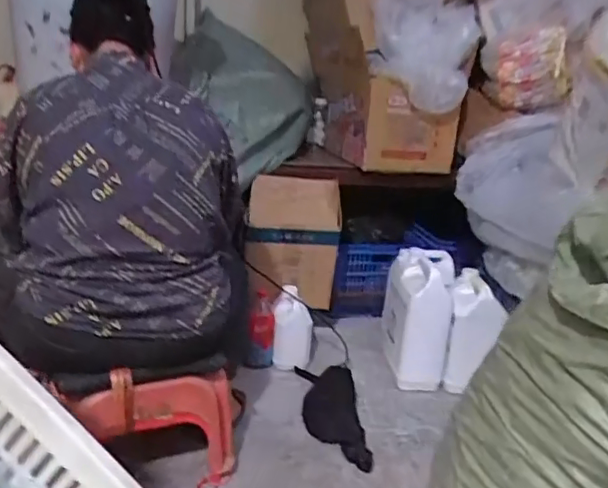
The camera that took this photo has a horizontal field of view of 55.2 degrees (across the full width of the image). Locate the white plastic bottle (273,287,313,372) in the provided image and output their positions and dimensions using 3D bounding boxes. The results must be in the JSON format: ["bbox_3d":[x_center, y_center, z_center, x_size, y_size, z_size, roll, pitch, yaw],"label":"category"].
[{"bbox_3d":[-0.042,0.258,1.813,0.130,0.246,0.087,-1,3,-19],"label":"white plastic bottle"}]

